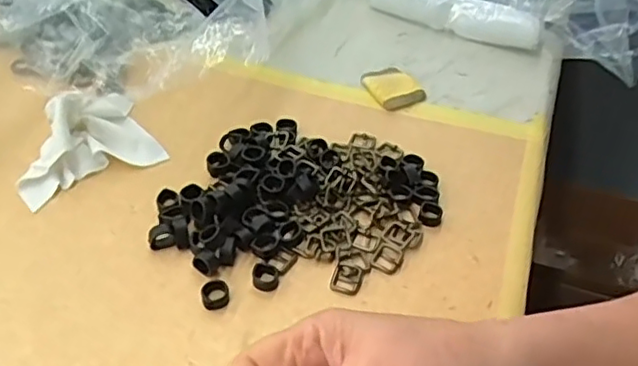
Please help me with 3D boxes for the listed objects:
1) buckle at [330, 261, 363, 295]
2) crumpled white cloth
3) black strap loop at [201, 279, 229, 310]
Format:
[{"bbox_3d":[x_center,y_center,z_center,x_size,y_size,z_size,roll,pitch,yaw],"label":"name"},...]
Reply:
[{"bbox_3d":[0.019,0.064,0.422,0.020,0.004,0.024,18,45,12],"label":"buckle"},{"bbox_3d":[-0.189,-0.037,0.493,0.110,0.037,0.086,-20,50,-25],"label":"crumpled white cloth"},{"bbox_3d":[-0.068,0.073,0.408,0.017,0.007,0.021,-3,44,-9],"label":"black strap loop"}]

